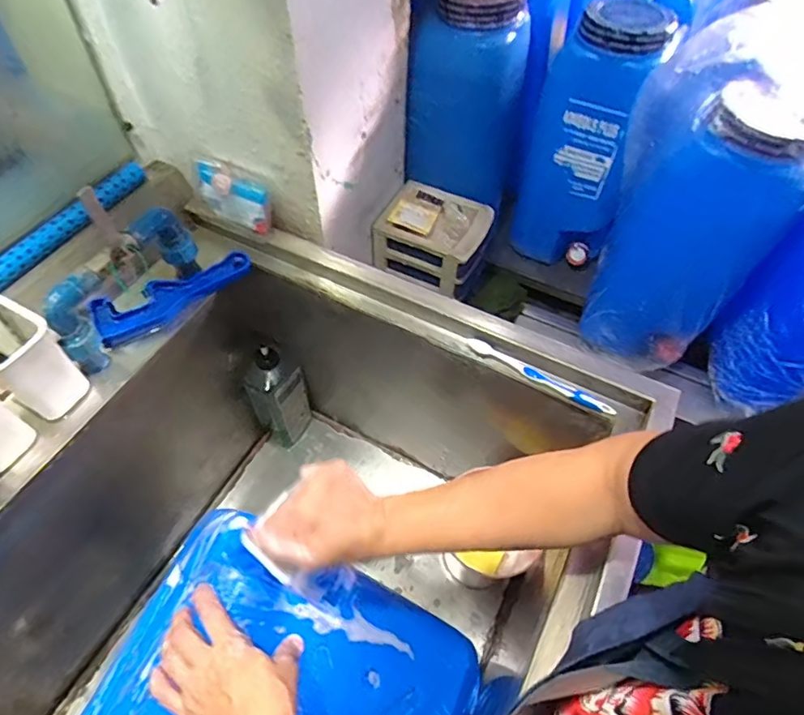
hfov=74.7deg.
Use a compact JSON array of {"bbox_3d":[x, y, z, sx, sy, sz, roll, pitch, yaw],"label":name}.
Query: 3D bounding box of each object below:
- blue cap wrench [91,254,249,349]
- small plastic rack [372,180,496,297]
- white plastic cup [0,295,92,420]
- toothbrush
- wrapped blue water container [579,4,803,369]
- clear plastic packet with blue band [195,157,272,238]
[{"bbox_3d":[-0.287,-0.083,0.667,0.193,0.029,0.054,-33,63,-22],"label":"blue cap wrench"},{"bbox_3d":[0.052,-0.201,0.881,0.171,0.105,0.137,19,58,11],"label":"small plastic rack"},{"bbox_3d":[-0.397,0.003,0.549,0.085,0.106,0.074,29,60,17],"label":"white plastic cup"},{"bbox_3d":[0.157,0.020,0.605,0.177,0.014,0.012,28,60,16],"label":"toothbrush"},{"bbox_3d":[0.389,-0.194,0.736,0.196,0.391,0.218,14,57,8],"label":"wrapped blue water container"},{"bbox_3d":[-0.220,-0.216,0.692,0.114,0.071,0.048,27,59,16],"label":"clear plastic packet with blue band"}]

